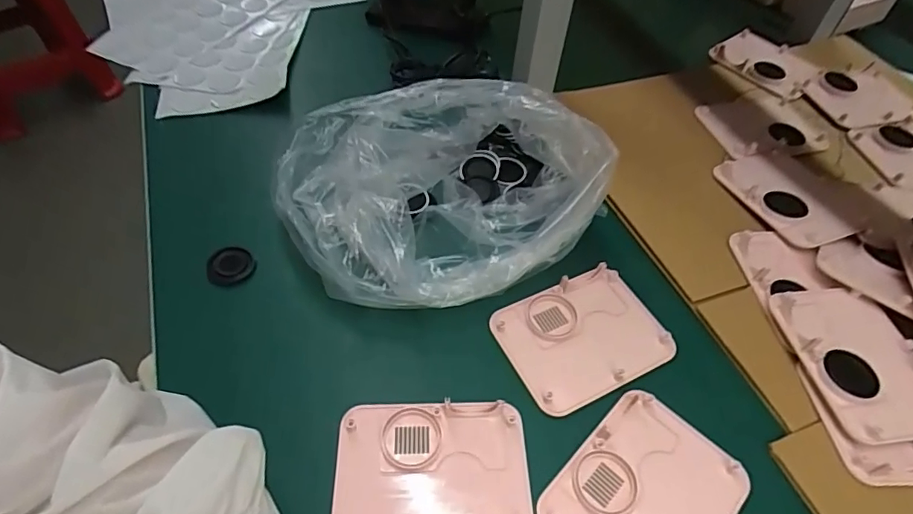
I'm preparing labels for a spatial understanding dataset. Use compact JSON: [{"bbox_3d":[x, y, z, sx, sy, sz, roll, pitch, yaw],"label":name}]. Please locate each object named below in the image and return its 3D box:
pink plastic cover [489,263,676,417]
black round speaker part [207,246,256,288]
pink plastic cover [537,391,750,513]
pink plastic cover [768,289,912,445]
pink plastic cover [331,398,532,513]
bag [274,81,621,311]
[{"bbox_3d":[0.100,0.060,0.419,0.126,0.011,0.095,-20,55,-19],"label":"pink plastic cover"},{"bbox_3d":[-0.191,0.008,0.447,0.037,0.017,0.028,-20,55,-19],"label":"black round speaker part"},{"bbox_3d":[0.124,0.155,0.346,0.095,0.008,0.123,37,57,24],"label":"pink plastic cover"},{"bbox_3d":[0.308,0.075,0.400,0.089,0.014,0.123,-3,53,-8],"label":"pink plastic cover"},{"bbox_3d":[-0.016,0.143,0.348,0.124,0.008,0.095,0,51,-4],"label":"pink plastic cover"},{"bbox_3d":[-0.022,-0.071,0.447,0.250,0.107,0.229,-12,52,-14],"label":"bag"}]

